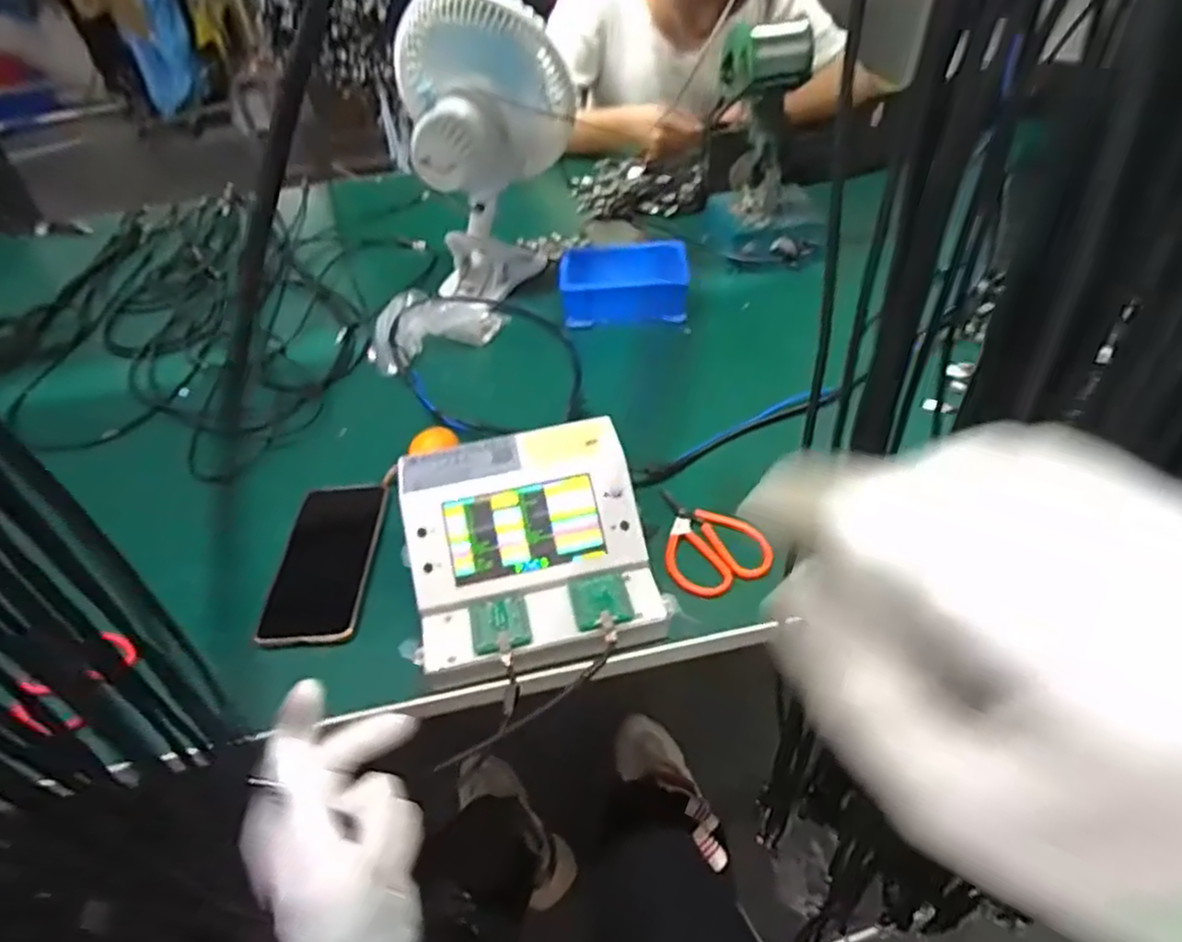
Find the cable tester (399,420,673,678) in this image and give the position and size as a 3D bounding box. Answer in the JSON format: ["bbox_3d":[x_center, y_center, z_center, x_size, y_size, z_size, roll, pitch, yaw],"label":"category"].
[{"bbox_3d":[-0.047,0.054,0.530,0.173,0.072,0.170,-10,44,-4],"label":"cable tester"}]

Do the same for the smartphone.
[{"bbox_3d":[-0.219,0.068,0.593,0.079,0.015,0.178,-4,44,2],"label":"smartphone"}]

